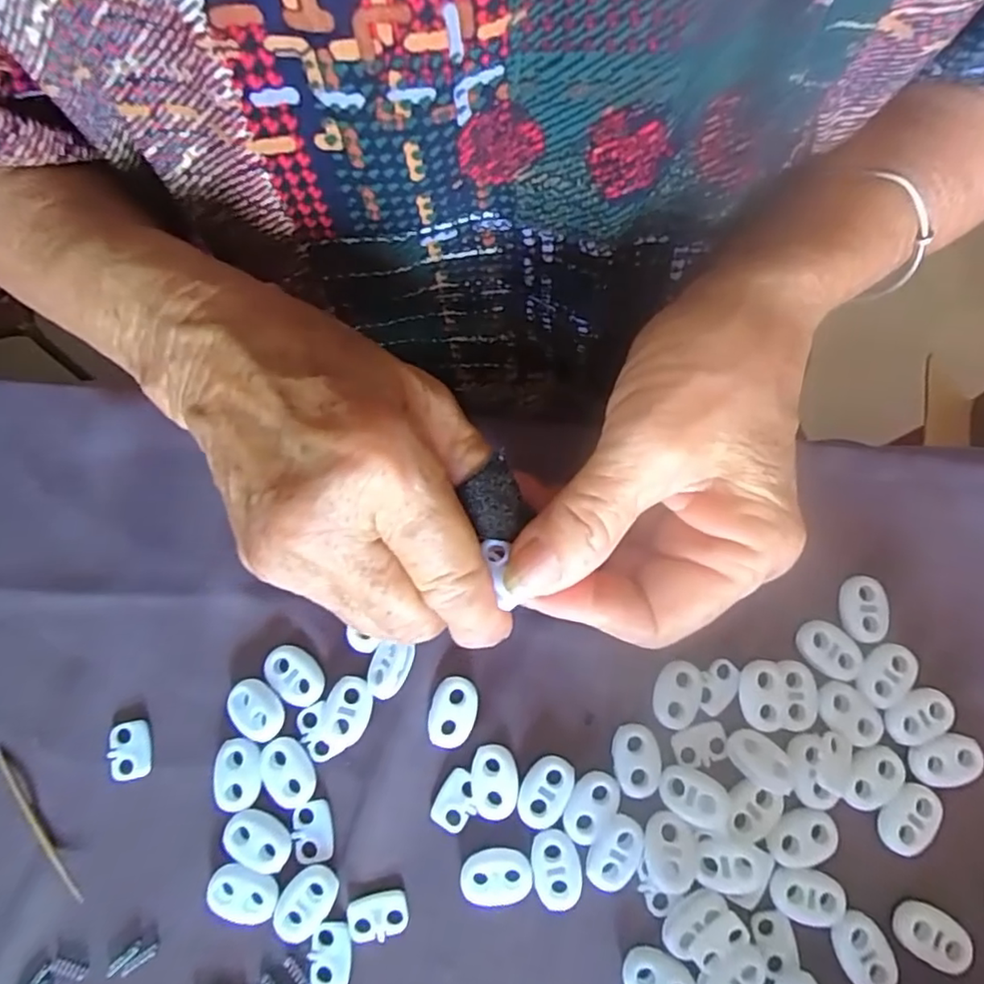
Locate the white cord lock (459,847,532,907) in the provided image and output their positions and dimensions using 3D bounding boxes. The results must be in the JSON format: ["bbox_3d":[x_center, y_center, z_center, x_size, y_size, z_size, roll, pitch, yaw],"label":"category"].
[{"bbox_3d":[0.001,0.123,0.197,0.022,0.005,0.016,-7,74,0],"label":"white cord lock"}]

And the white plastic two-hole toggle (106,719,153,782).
[{"bbox_3d":[-0.123,0.088,0.208,0.013,0.004,0.019,-15,74,-2],"label":"white plastic two-hole toggle"}]

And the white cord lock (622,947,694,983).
[{"bbox_3d":[0.051,0.150,0.189,0.021,0.006,0.016,18,76,7],"label":"white cord lock"}]

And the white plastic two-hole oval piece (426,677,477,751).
[{"bbox_3d":[-0.013,0.075,0.207,0.015,0.004,0.023,10,75,5],"label":"white plastic two-hole oval piece"}]

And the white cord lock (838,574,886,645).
[{"bbox_3d":[0.128,0.040,0.210,0.014,0.004,0.023,5,75,3],"label":"white cord lock"}]

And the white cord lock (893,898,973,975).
[{"bbox_3d":[0.135,0.136,0.188,0.020,0.005,0.015,31,78,10],"label":"white cord lock"}]

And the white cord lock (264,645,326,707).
[{"bbox_3d":[-0.068,0.063,0.212,0.015,0.004,0.022,-44,77,-9],"label":"white cord lock"}]

